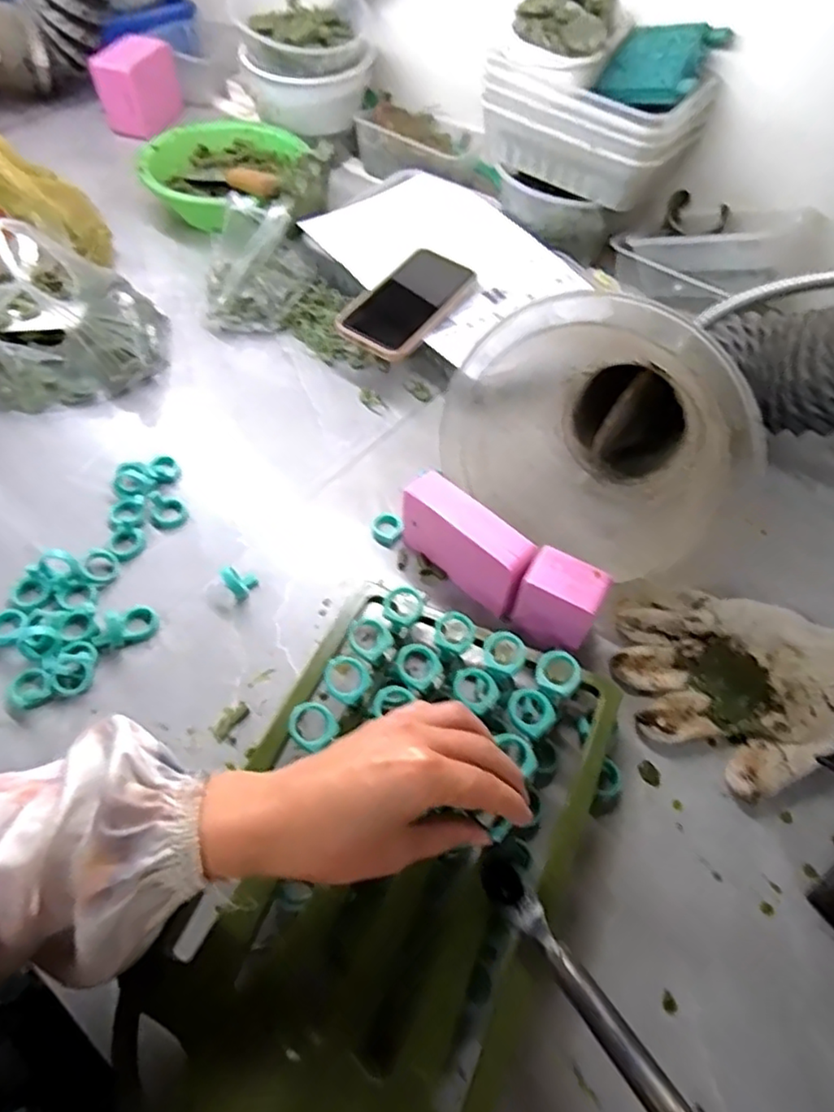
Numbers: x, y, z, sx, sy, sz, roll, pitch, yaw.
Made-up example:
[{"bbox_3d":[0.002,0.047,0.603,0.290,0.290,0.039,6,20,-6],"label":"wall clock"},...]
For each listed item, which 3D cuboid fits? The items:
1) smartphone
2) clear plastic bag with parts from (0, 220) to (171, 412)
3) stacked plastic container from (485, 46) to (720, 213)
[{"bbox_3d":[-0.009,-0.249,0.632,0.079,0.013,0.144,37,68,10],"label":"smartphone"},{"bbox_3d":[-0.342,-0.231,0.593,0.176,0.140,0.140,5,55,0],"label":"clear plastic bag with parts"},{"bbox_3d":[0.184,-0.463,0.684,0.210,0.094,0.119,33,61,17],"label":"stacked plastic container"}]

